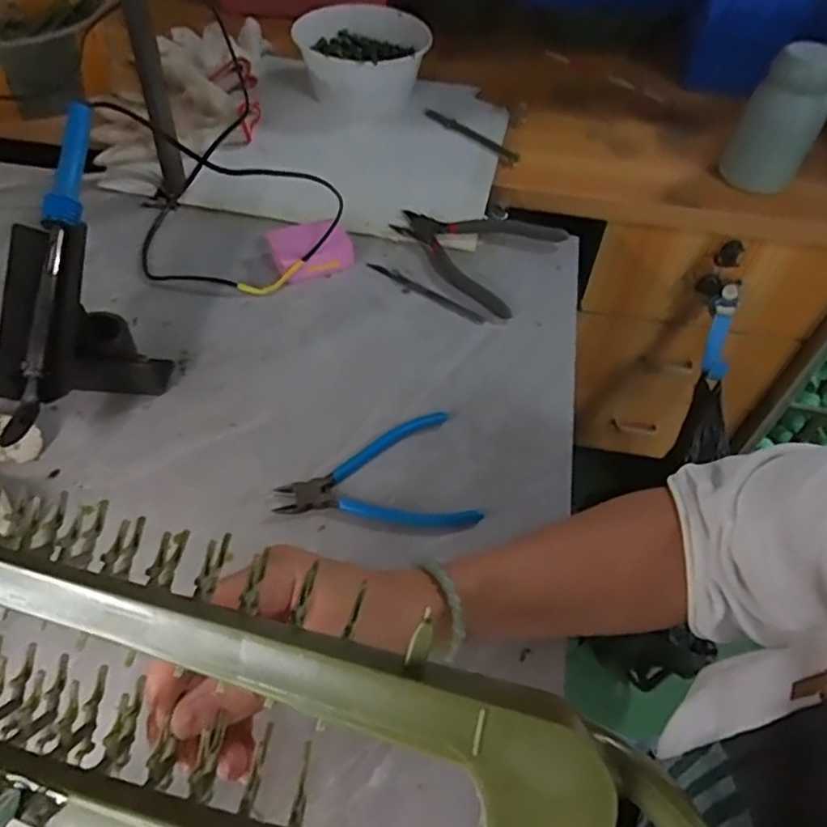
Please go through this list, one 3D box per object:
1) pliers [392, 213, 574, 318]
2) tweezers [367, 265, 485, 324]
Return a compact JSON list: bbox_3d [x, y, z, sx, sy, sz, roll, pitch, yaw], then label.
[{"bbox_3d":[0.053,-0.174,0.661,0.168,0.013,0.141,25,55,17],"label":"pliers"},{"bbox_3d":[0.012,-0.119,0.626,0.136,0.005,0.016,32,57,21],"label":"tweezers"}]

